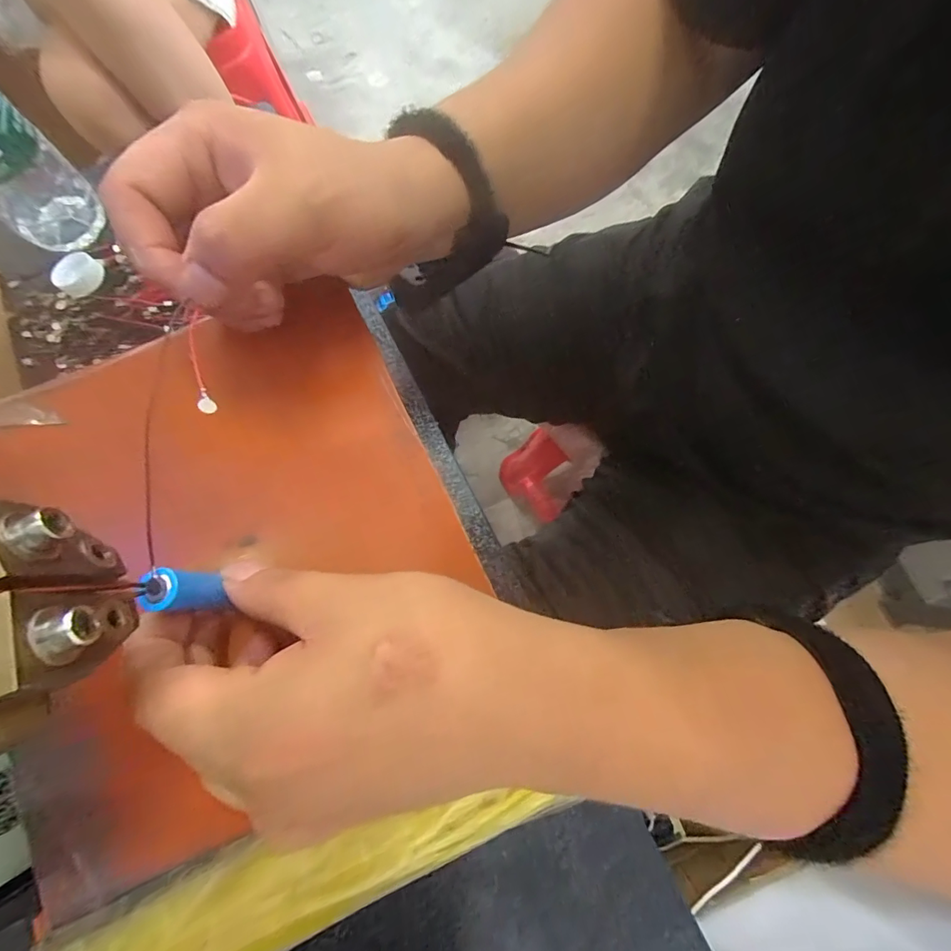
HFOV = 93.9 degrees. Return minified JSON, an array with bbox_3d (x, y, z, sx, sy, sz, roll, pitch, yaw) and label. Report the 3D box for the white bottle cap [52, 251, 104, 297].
[{"bbox_3d":[-0.300,-0.152,0.336,0.033,0.010,0.033,0,79,0],"label":"white bottle cap"}]

